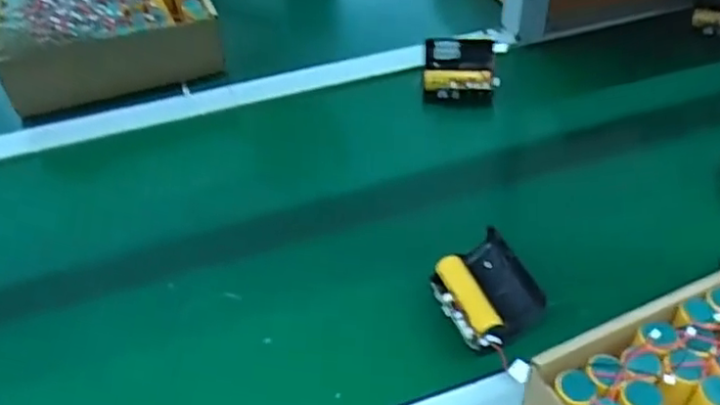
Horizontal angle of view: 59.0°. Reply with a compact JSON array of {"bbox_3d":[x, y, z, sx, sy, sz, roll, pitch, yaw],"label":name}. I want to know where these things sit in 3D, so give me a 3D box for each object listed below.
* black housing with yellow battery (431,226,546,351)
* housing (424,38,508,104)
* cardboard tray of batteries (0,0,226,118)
[{"bbox_3d":[0.091,0.066,0.479,0.061,0.041,0.080,-18,46,-16],"label":"black housing with yellow battery"},{"bbox_3d":[0.114,-0.148,0.715,0.083,0.051,0.058,3,44,6],"label":"housing"},{"bbox_3d":[-0.299,-0.208,0.754,0.227,0.077,0.233,-18,46,-16],"label":"cardboard tray of batteries"}]

